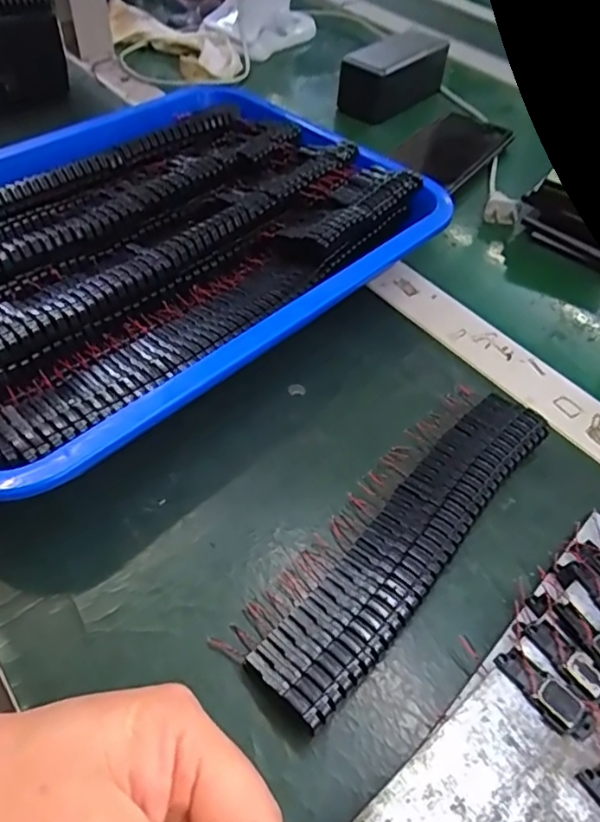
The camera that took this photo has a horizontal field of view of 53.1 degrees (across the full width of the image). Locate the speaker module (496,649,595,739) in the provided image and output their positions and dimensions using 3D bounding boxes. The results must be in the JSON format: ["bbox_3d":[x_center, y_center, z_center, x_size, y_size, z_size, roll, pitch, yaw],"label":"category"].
[{"bbox_3d":[0.095,0.108,0.232,0.014,0.005,0.038,-30,58,-26],"label":"speaker module"}]

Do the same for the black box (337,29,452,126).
[{"bbox_3d":[0.098,-0.347,0.615,0.063,0.046,0.125,30,54,20],"label":"black box"}]

